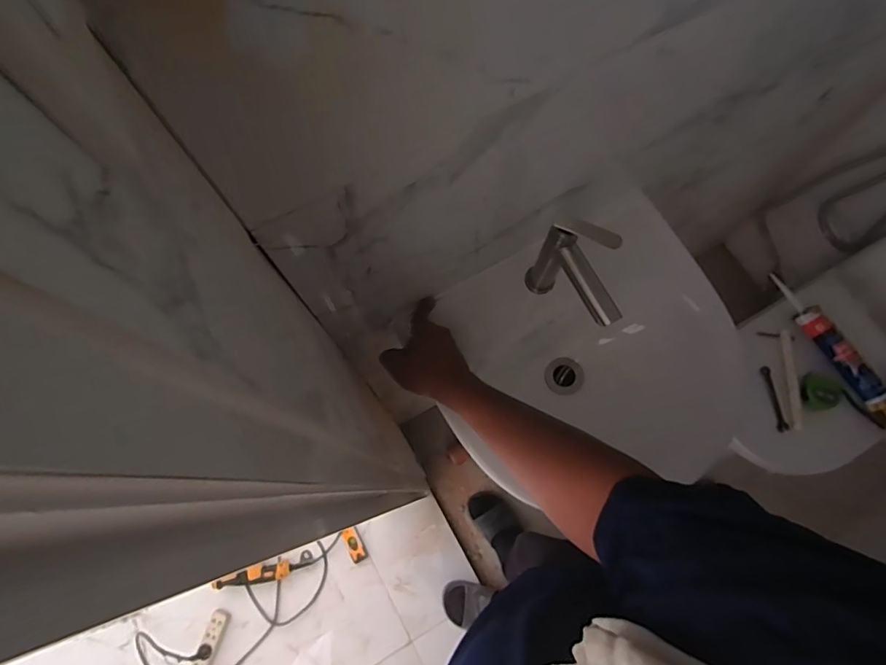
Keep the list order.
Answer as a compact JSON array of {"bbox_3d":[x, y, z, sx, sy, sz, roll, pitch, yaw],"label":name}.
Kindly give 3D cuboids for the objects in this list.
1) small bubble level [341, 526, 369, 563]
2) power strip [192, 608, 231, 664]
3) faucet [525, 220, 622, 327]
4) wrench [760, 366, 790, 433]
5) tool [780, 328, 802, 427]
[{"bbox_3d":[-0.238,0.574,1.343,0.041,0.029,0.090,-25,75,-8],"label":"small bubble level"},{"bbox_3d":[-0.607,0.808,1.290,0.049,0.032,0.157,21,74,6],"label":"power strip"},{"bbox_3d":[0.164,-0.060,0.591,0.056,0.180,0.130,-29,75,-9],"label":"faucet"},{"bbox_3d":[0.698,0.139,1.046,0.022,0.004,0.139,-11,68,13],"label":"wrench"},{"bbox_3d":[0.732,0.095,1.043,0.021,0.009,0.207,6,73,2],"label":"tool"}]

